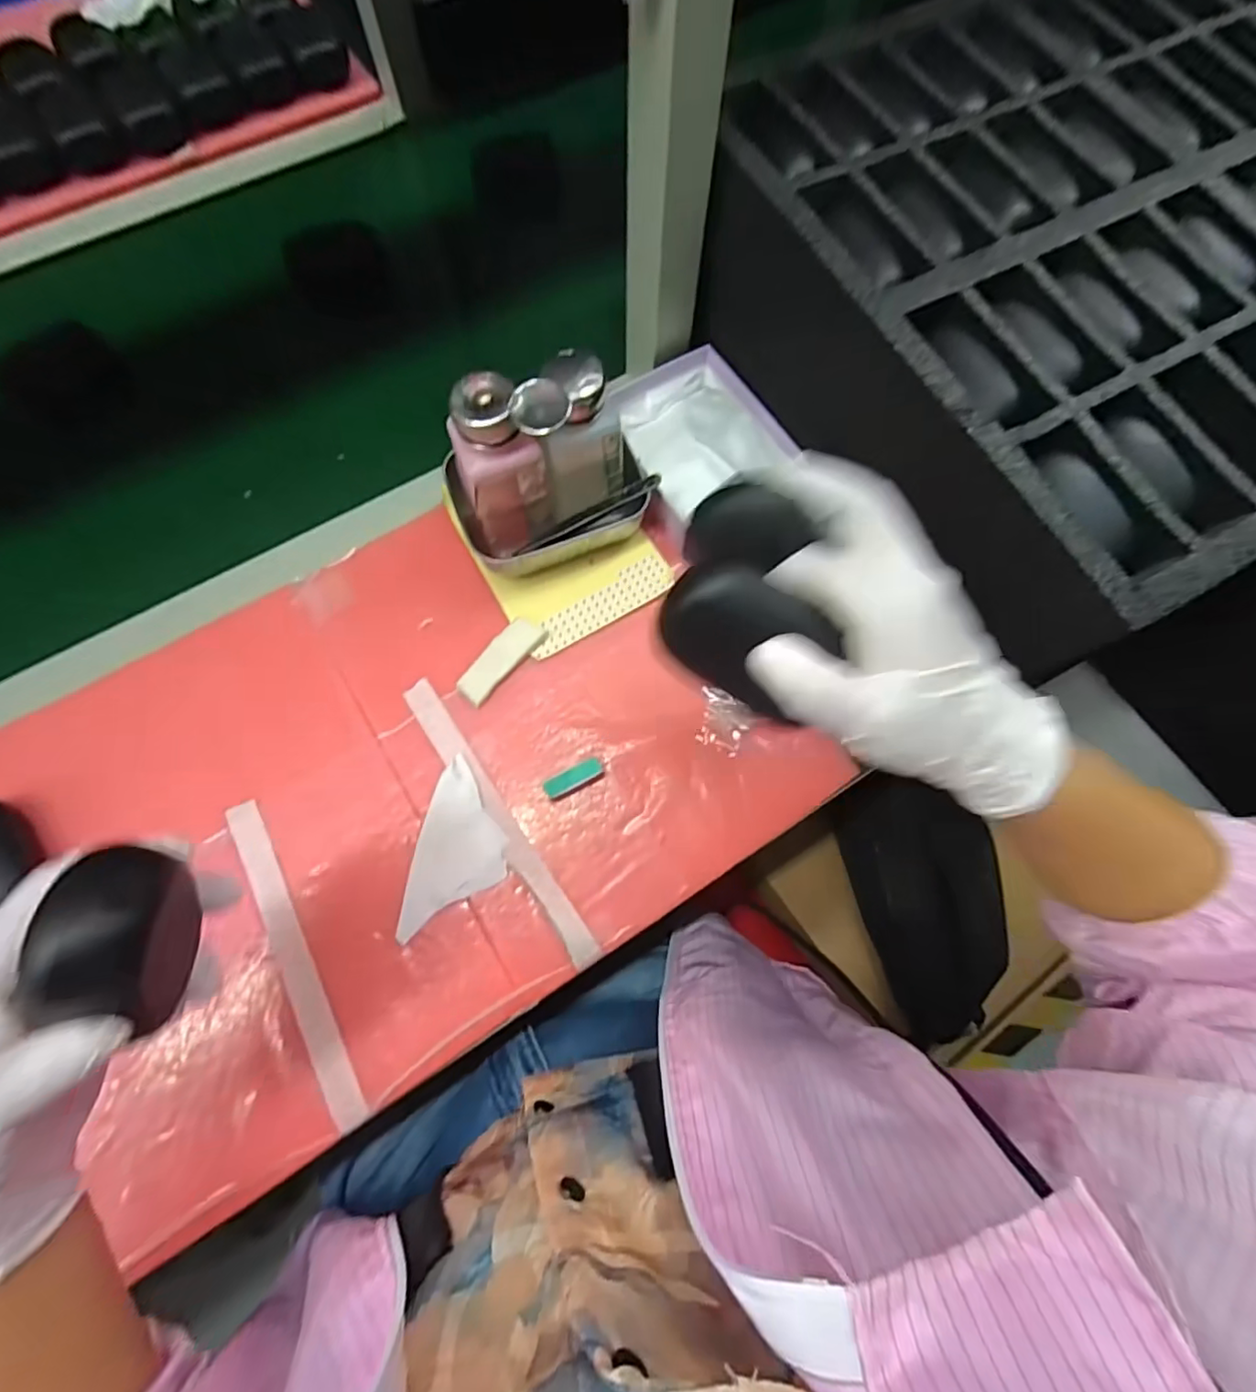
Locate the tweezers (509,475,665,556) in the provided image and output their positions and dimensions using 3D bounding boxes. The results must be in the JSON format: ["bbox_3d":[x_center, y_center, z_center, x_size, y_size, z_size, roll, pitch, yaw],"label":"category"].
[{"bbox_3d":[-0.031,-0.130,0.421,0.117,0.009,0.011,-26,77,8],"label":"tweezers"}]

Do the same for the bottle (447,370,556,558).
[{"bbox_3d":[-0.084,-0.144,0.388,0.058,0.133,0.051,-22,77,-7],"label":"bottle"}]

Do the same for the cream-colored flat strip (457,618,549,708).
[{"bbox_3d":[-0.092,-0.026,0.421,0.026,0.007,0.073,40,78,9],"label":"cream-colored flat strip"}]

